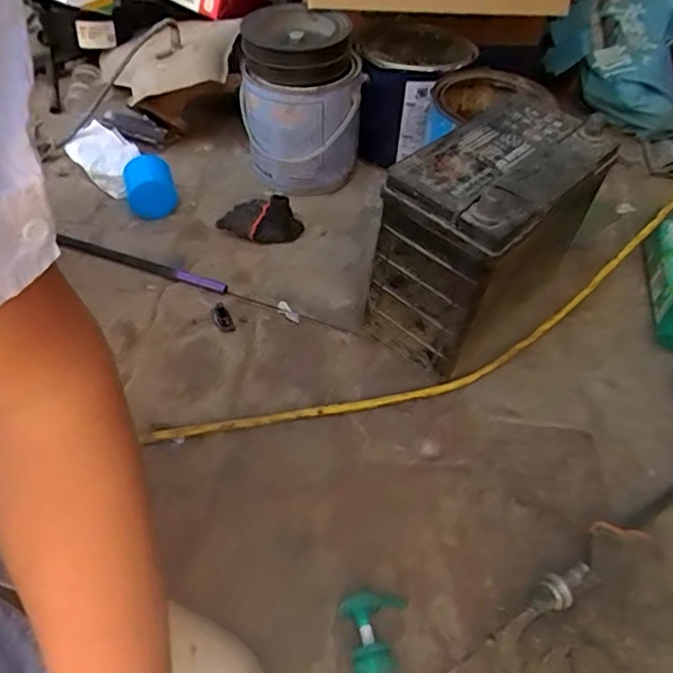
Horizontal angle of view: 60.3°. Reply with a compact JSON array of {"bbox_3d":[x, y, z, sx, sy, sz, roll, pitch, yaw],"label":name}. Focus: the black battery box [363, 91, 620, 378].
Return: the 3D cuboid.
[{"bbox_3d":[0.155,-0.099,0.602,0.125,0.212,0.231,37,57,26],"label":"black battery box"}]

